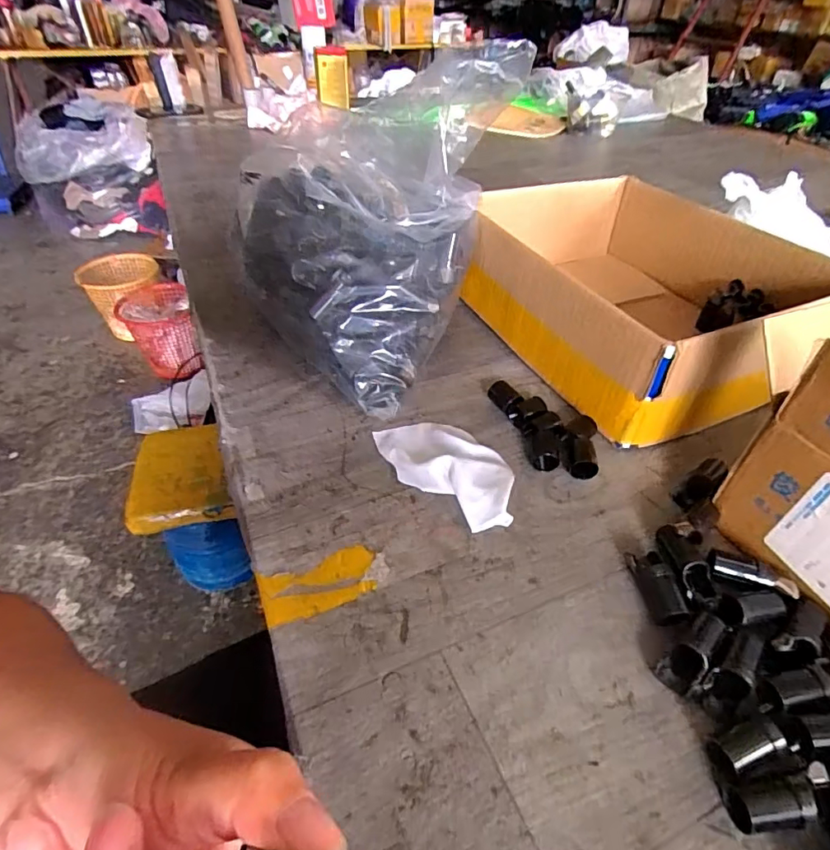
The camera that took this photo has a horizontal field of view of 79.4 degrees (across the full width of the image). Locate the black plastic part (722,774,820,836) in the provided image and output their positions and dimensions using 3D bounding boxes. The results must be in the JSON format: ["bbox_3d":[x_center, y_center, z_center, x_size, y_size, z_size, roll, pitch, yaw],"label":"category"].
[{"bbox_3d":[0.174,0.187,0.245,0.041,0.020,0.019,-4,43,-6],"label":"black plastic part"}]

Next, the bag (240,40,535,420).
[{"bbox_3d":[-0.054,-0.211,0.515,0.228,0.240,0.295,21,46,20],"label":"bag"}]

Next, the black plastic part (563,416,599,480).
[{"bbox_3d":[0.144,0.018,0.429,0.028,0.023,0.058,7,43,6],"label":"black plastic part"}]

